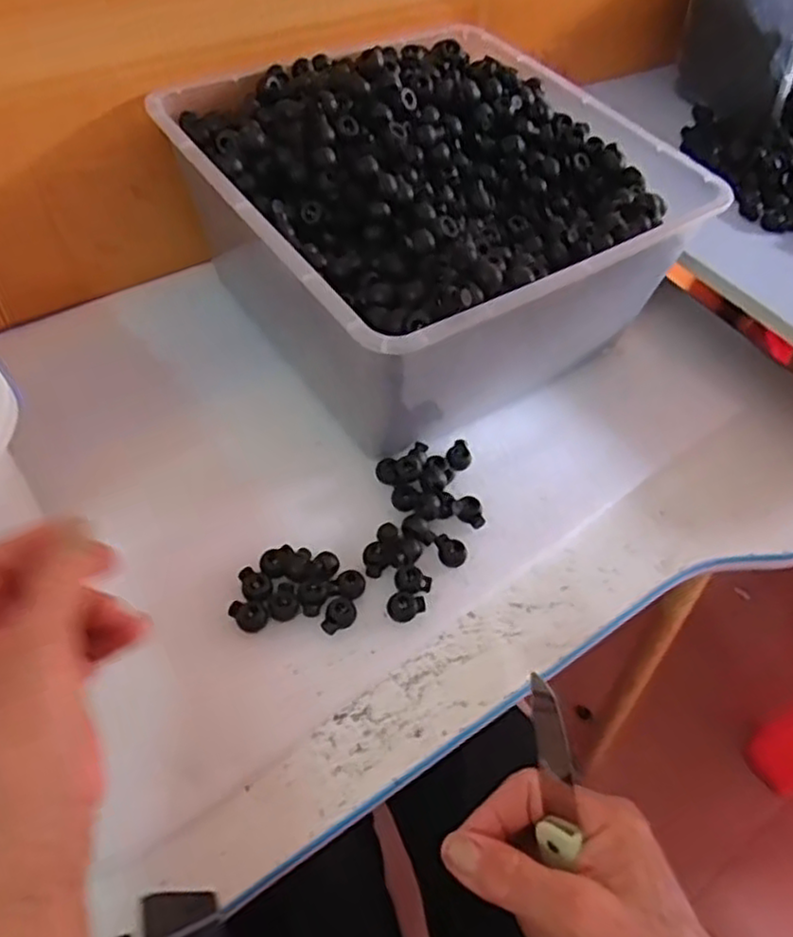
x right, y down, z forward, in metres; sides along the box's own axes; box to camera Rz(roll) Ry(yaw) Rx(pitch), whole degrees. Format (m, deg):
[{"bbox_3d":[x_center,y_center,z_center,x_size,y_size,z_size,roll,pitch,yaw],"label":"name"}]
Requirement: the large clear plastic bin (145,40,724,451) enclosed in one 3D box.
[{"bbox_3d":[0.021,-0.179,0.526,0.290,0.173,0.285,-29,61,-24],"label":"large clear plastic bin"}]

